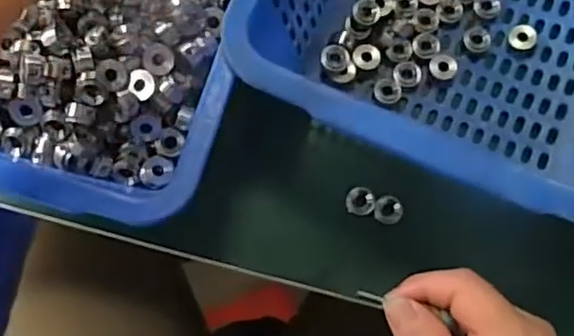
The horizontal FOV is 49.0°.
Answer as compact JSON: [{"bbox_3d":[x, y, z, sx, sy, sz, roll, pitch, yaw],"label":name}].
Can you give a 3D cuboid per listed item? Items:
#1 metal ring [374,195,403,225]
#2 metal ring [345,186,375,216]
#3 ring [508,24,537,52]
[{"bbox_3d":[0.070,0.029,0.437,0.020,0.004,0.020,0,84,3],"label":"metal ring"},{"bbox_3d":[0.051,0.023,0.439,0.019,0.008,0.019,0,78,-1],"label":"metal ring"},{"bbox_3d":[0.173,-0.095,0.464,0.018,0.016,0.019,0,78,-1],"label":"ring"}]

